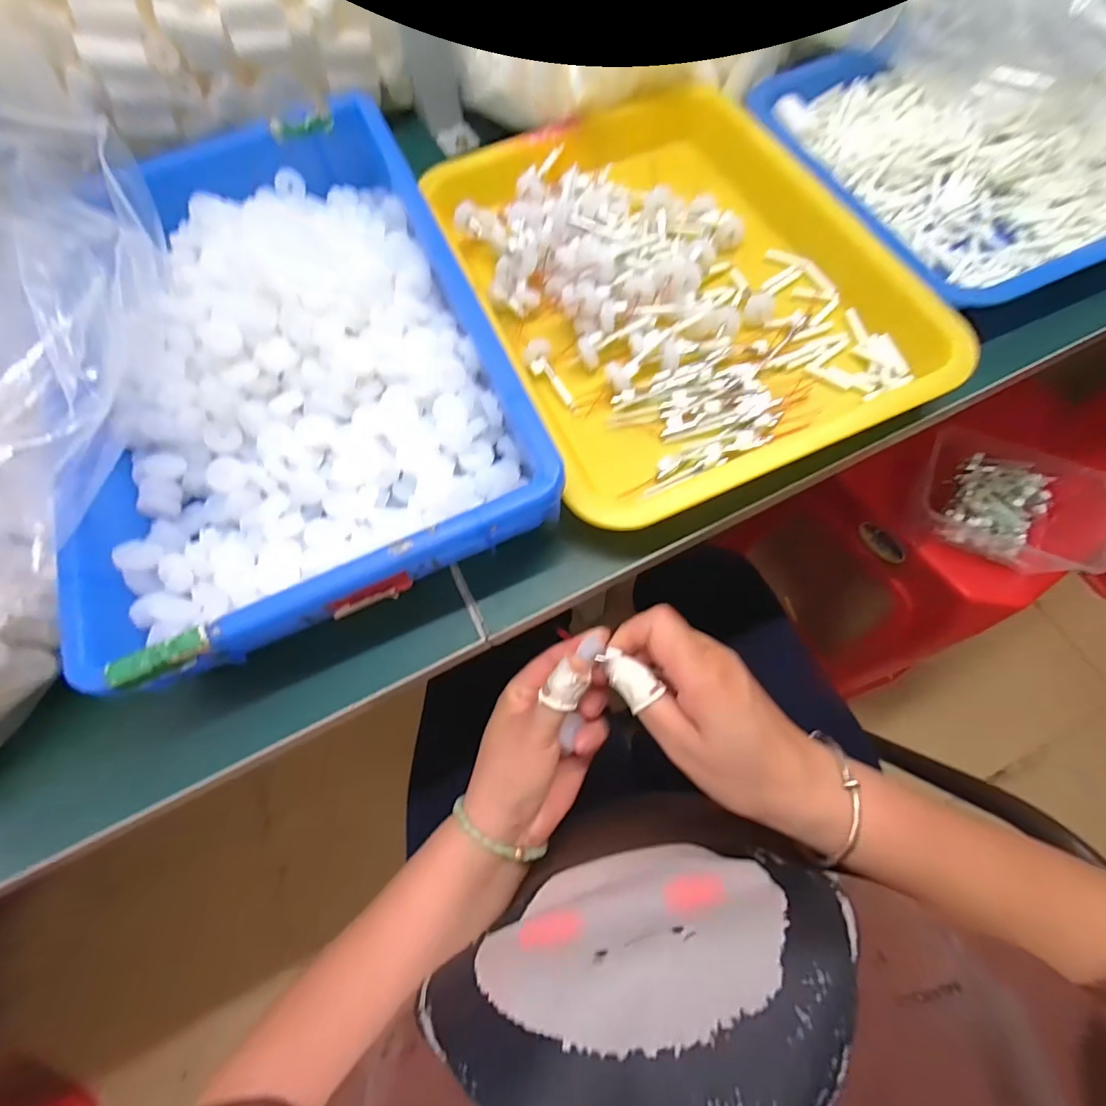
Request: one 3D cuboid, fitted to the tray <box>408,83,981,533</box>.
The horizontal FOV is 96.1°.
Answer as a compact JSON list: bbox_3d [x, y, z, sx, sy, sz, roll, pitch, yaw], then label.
[{"bbox_3d":[0.077,-0.188,0.333,0.241,0.032,0.307,-22,70,-6],"label":"tray"}]

